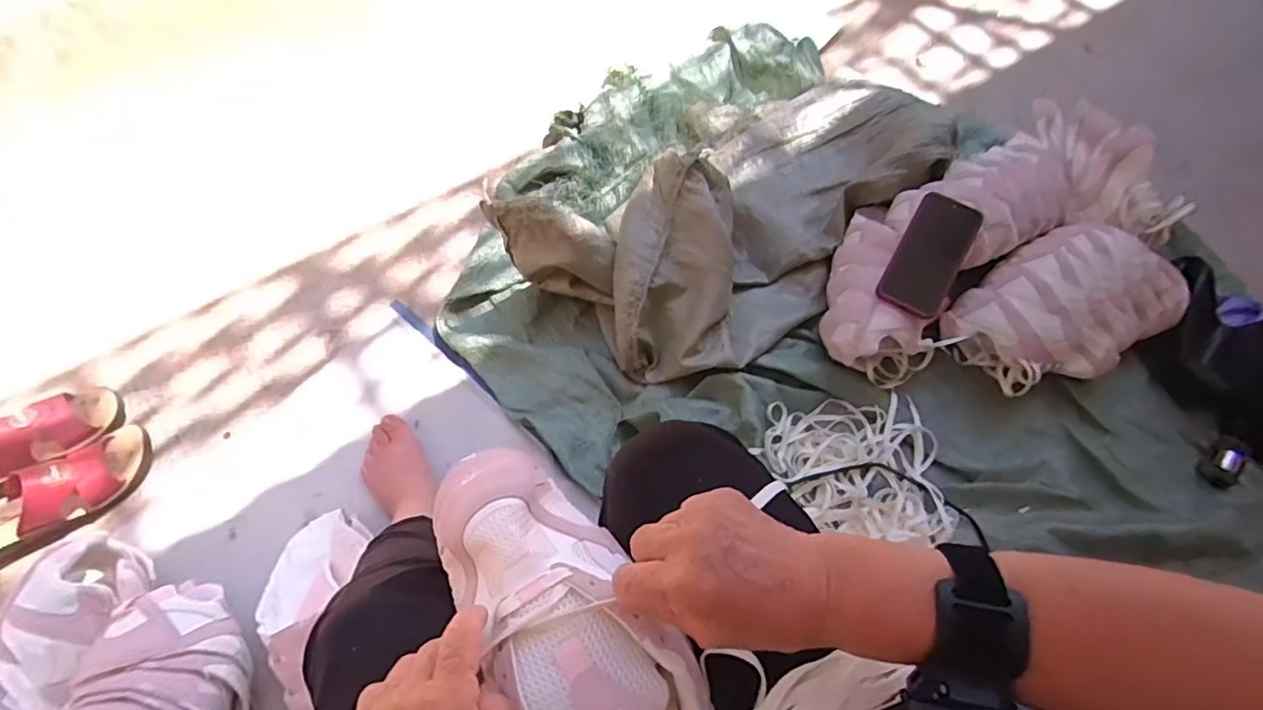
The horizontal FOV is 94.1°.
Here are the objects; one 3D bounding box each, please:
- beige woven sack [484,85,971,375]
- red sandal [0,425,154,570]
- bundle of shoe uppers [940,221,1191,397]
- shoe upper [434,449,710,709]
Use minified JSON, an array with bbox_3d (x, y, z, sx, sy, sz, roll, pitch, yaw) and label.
[{"bbox_3d":[0.186,-0.201,0.888,0.670,0.175,0.319,-33,72,-16],"label":"beige woven sack"},{"bbox_3d":[-0.727,0.179,0.725,0.235,0.079,0.090,-38,72,-18],"label":"red sandal"},{"bbox_3d":[0.642,-0.066,0.882,0.337,0.121,0.207,-29,69,-15],"label":"bundle of shoe uppers"},{"bbox_3d":[-0.046,0.156,0.361,0.109,0.054,0.218,-30,69,-16],"label":"shoe upper"}]

